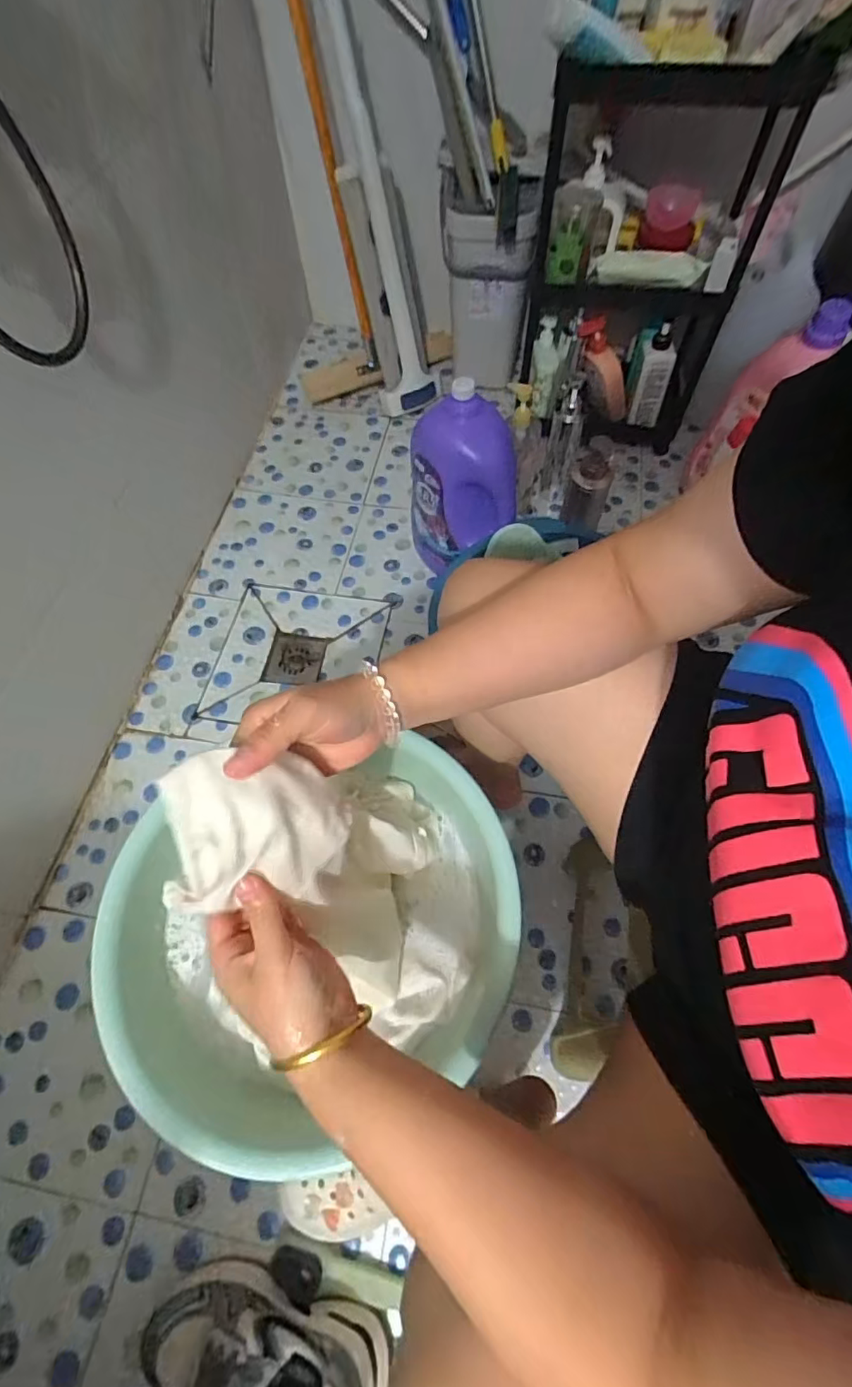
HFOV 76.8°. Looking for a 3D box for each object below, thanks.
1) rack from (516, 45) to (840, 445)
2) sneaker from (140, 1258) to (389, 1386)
[{"bbox_3d":[0.396,-0.813,1.017,0.382,0.559,0.252,7,64,5],"label":"rack"},{"bbox_3d":[-0.166,0.671,0.548,0.243,0.110,0.089,13,64,8],"label":"sneaker"}]

